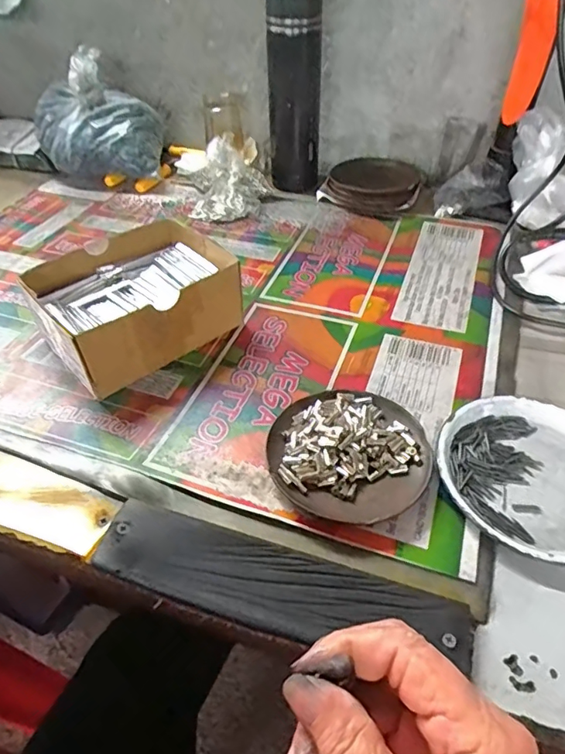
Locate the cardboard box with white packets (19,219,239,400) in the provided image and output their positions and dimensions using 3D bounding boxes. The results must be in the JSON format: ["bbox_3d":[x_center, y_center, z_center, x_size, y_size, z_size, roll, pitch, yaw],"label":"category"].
[{"bbox_3d":[-0.135,-0.071,0.469,0.161,0.067,0.124,-32,53,-27],"label":"cardboard box with white packets"}]

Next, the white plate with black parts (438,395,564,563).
[{"bbox_3d":[0.180,0.068,0.363,0.133,0.016,0.131,0,45,0],"label":"white plate with black parts"}]

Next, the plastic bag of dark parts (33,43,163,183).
[{"bbox_3d":[-0.256,-0.349,0.692,0.176,0.132,0.111,4,45,5],"label":"plastic bag of dark parts"}]

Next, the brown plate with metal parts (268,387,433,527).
[{"bbox_3d":[0.049,0.053,0.370,0.110,0.025,0.111,0,45,0],"label":"brown plate with metal parts"}]

